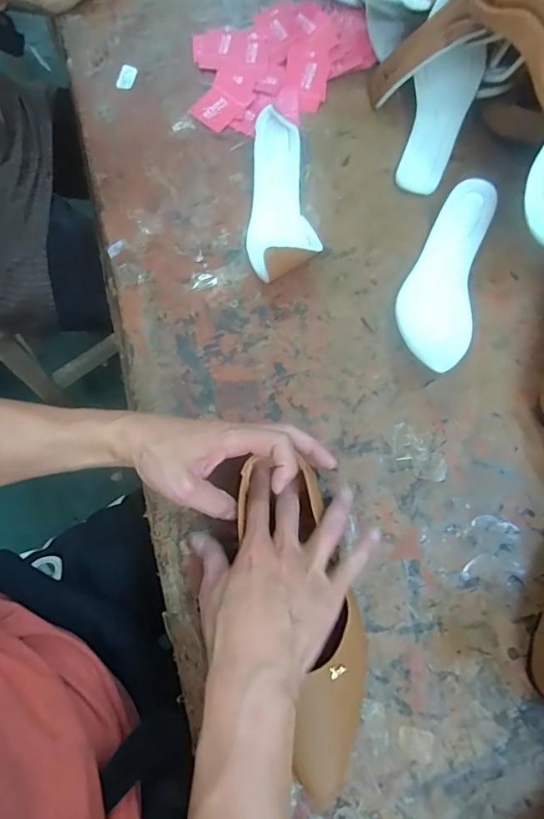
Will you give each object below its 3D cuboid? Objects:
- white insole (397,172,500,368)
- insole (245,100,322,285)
[{"bbox_3d":[0.194,-0.150,0.499,0.078,0.031,0.215,23,72,8],"label":"white insole"},{"bbox_3d":[0.010,-0.231,0.516,0.079,0.049,0.207,-3,70,-1],"label":"insole"}]

